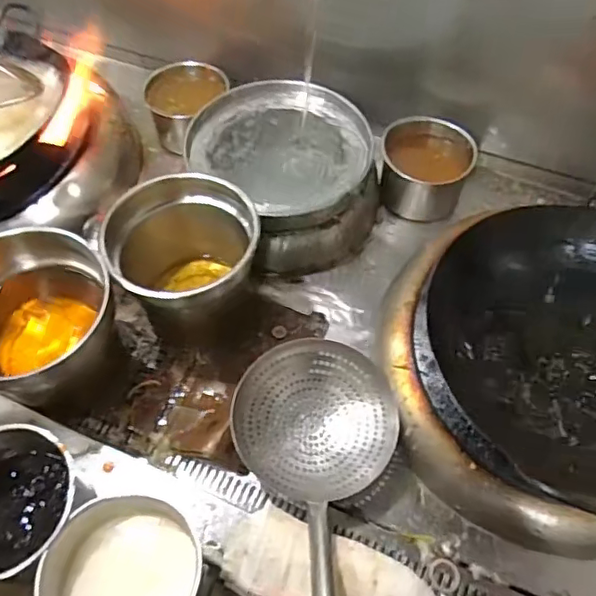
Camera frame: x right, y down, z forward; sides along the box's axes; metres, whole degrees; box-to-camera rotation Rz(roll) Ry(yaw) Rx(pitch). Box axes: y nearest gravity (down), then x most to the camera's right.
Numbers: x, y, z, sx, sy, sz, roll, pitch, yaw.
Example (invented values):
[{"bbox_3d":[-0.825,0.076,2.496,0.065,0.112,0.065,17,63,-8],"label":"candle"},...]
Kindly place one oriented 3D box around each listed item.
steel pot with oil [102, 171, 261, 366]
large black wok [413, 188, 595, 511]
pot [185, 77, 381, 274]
[{"bbox_3d":[-0.168,-0.041,0.895,0.212,0.234,0.193,0,56,0],"label":"steel pot with oil"},{"bbox_3d":[0.362,0.054,0.768,0.371,0.129,0.382,8,57,5],"label":"large black wok"},{"bbox_3d":[-0.025,-0.227,1.046,0.286,0.184,0.340,-32,62,-19],"label":"pot"}]

